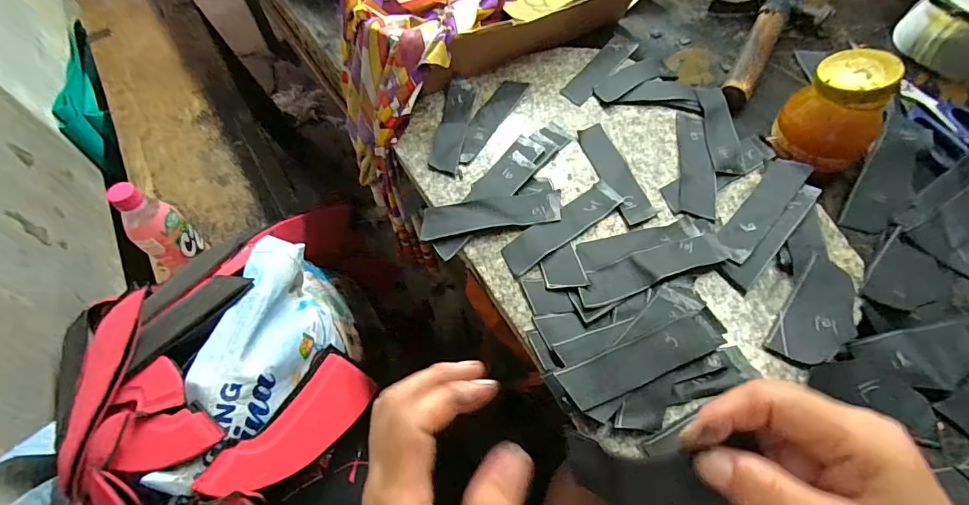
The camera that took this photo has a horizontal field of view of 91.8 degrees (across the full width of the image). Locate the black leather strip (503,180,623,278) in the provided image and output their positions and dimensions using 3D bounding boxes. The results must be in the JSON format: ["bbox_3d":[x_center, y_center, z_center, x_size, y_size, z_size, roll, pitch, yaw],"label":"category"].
[{"bbox_3d":[0.065,-0.022,0.391,0.115,0.004,0.030,-35,61,-15],"label":"black leather strip"}]

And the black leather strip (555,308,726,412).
[{"bbox_3d":[0.110,0.071,0.320,0.120,0.005,0.028,-22,66,-9],"label":"black leather strip"}]

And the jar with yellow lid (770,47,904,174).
[{"bbox_3d":[0.296,-0.114,0.396,0.062,0.094,0.066,-19,61,-11],"label":"jar with yellow lid"}]

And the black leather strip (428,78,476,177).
[{"bbox_3d":[-0.031,-0.125,0.461,0.028,0.008,0.122,8,58,5],"label":"black leather strip"}]

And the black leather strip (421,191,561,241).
[{"bbox_3d":[0.006,-0.033,0.397,0.117,0.006,0.029,-6,59,-3],"label":"black leather strip"}]

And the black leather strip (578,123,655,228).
[{"bbox_3d":[0.116,-0.073,0.421,0.028,0.004,0.114,-15,57,-5],"label":"black leather strip"}]

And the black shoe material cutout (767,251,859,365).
[{"bbox_3d":[0.245,0.045,0.340,0.045,0.005,0.091,35,67,16],"label":"black shoe material cutout"}]

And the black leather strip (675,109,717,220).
[{"bbox_3d":[0.190,-0.082,0.422,0.028,0.004,0.127,2,56,16],"label":"black leather strip"}]

